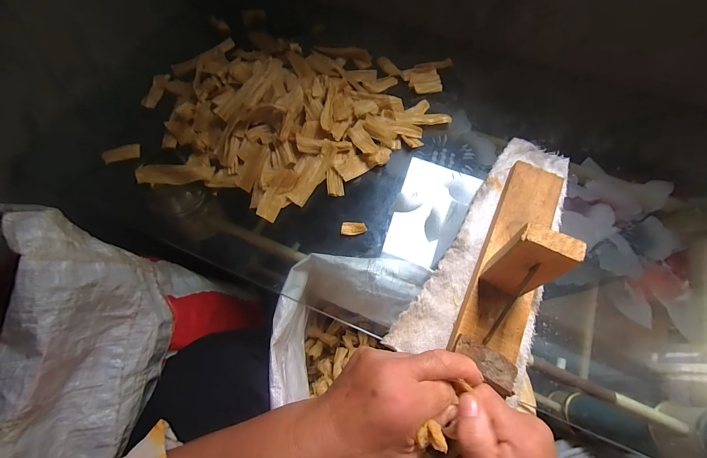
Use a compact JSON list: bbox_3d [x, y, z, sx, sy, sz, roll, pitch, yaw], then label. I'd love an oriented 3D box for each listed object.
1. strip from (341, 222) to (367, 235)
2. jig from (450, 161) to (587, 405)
[{"bbox_3d":[0.001,0.000,0.360,0.030,0.007,0.016,0,65,-1],"label":"strip"},{"bbox_3d":[0.173,0.016,0.292,0.058,0.125,0.257,26,68,10],"label":"jig"}]

